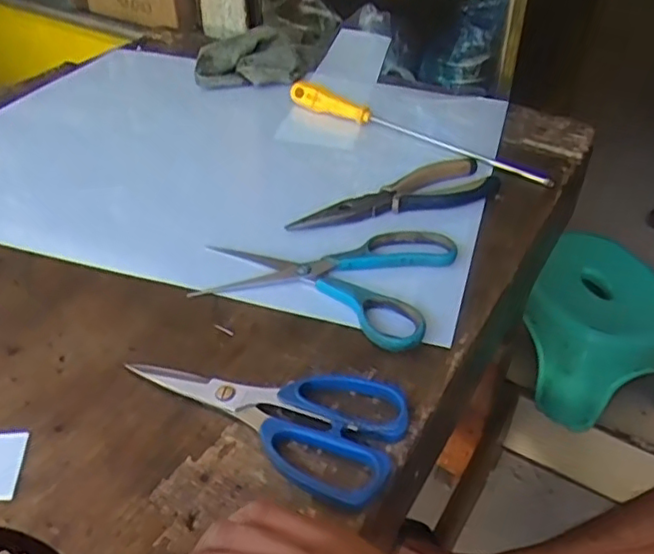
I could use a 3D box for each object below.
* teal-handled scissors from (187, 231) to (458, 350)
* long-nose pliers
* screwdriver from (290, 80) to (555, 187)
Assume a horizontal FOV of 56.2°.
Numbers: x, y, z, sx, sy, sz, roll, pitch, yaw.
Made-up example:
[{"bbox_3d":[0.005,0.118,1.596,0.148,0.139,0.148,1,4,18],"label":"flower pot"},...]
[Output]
[{"bbox_3d":[-0.002,-0.009,0.468,0.178,0.012,0.123,14,42,18],"label":"teal-handled scissors"},{"bbox_3d":[0.059,-0.068,0.532,0.186,0.015,0.053,-16,42,-17],"label":"long-nose pliers"},{"bbox_3d":[0.082,-0.151,0.625,0.302,0.032,0.021,27,48,30],"label":"screwdriver"}]

